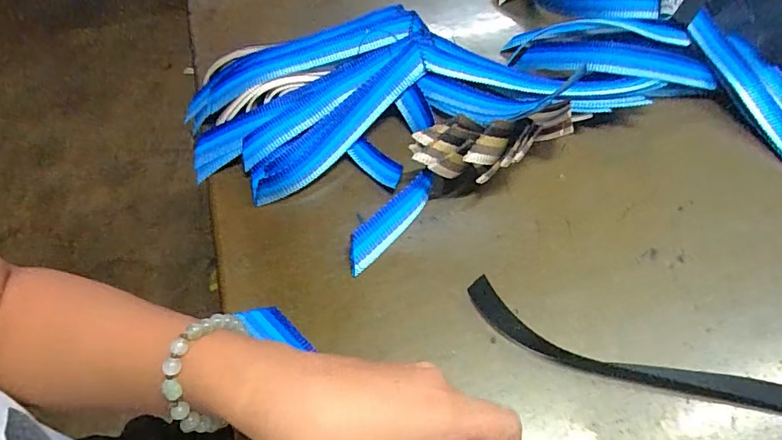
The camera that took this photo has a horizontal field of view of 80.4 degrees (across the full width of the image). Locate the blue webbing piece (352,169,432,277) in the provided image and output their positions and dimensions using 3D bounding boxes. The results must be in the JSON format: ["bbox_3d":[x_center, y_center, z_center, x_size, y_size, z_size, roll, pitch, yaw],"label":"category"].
[{"bbox_3d":[-0.001,0.000,0.325,0.086,0.027,0.009,-45,28,-18],"label":"blue webbing piece"}]

